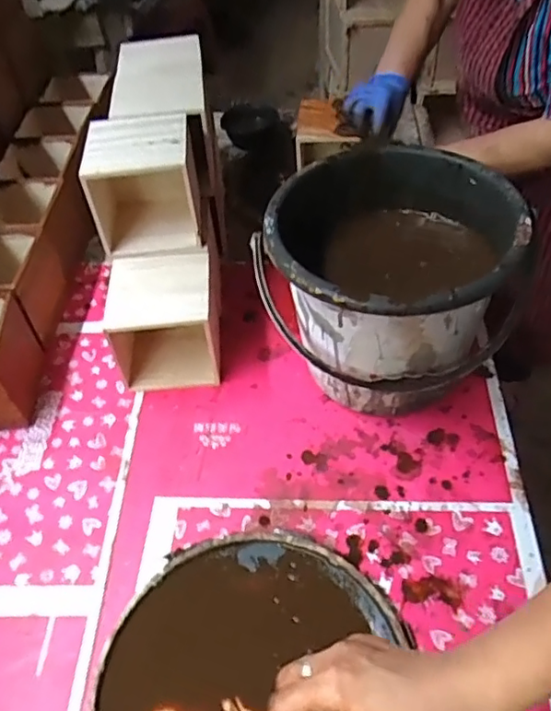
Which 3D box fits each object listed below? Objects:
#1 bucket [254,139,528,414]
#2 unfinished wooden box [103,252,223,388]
[{"bbox_3d":[0.132,-0.064,0.696,0.257,0.245,0.250,-2,49,2],"label":"bucket"},{"bbox_3d":[-0.141,-0.045,0.778,0.121,0.130,0.125,-5,50,0],"label":"unfinished wooden box"}]

